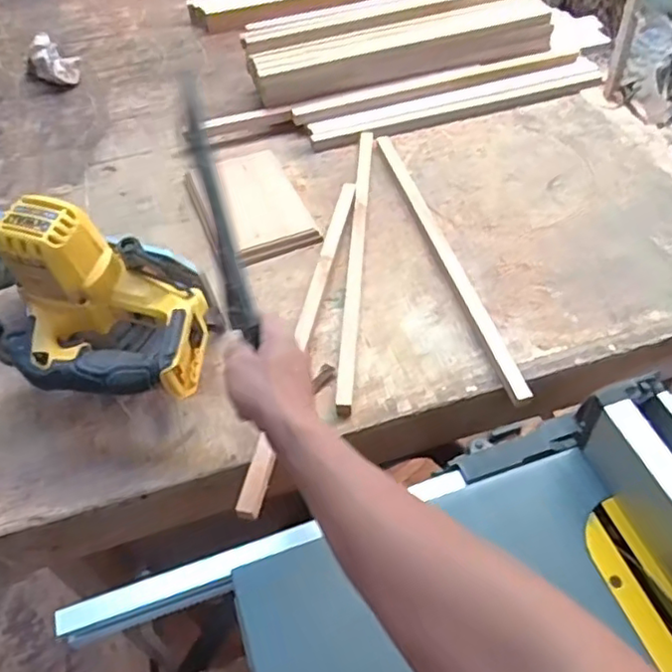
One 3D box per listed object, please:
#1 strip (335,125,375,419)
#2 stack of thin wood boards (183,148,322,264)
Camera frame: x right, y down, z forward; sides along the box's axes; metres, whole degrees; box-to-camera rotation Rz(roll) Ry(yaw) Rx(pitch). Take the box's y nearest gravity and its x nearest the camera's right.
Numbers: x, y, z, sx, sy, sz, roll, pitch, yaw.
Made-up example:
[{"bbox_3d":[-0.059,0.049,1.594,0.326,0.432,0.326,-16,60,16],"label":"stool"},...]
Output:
[{"bbox_3d":[0.028,-0.118,0.821,0.022,0.023,0.500,2,51,5],"label":"strip"},{"bbox_3d":[-0.122,-0.186,0.887,0.142,0.024,0.229,-19,52,-11],"label":"stack of thin wood boards"}]

